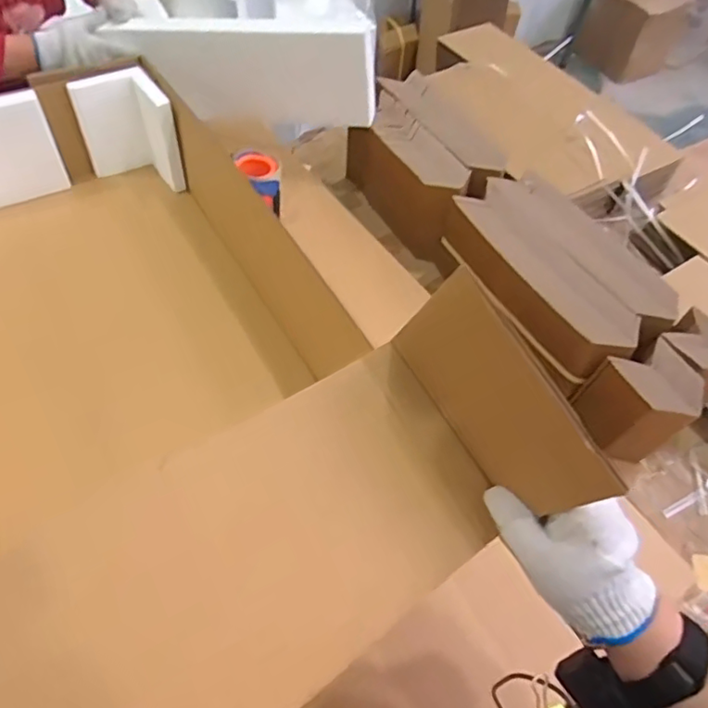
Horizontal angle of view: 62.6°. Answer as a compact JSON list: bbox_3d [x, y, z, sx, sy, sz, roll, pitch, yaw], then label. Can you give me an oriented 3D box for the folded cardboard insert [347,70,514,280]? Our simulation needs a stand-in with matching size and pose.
[{"bbox_3d":[0.142,-0.340,1.088,0.207,0.156,0.339,-30,60,-22],"label":"folded cardboard insert"}]

